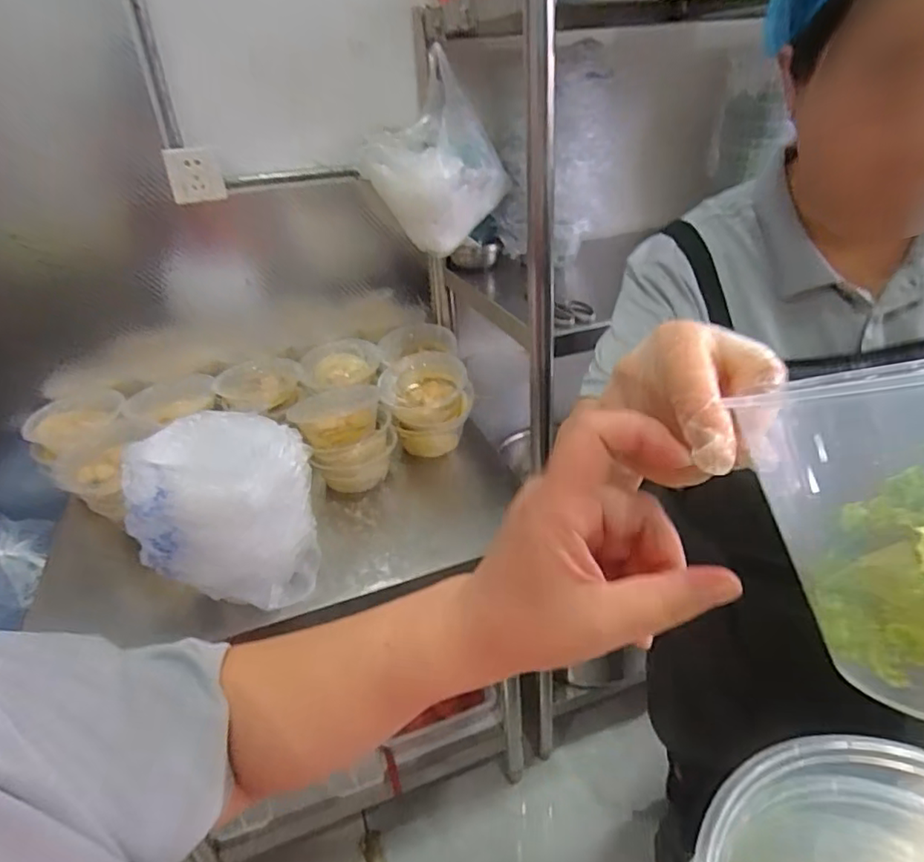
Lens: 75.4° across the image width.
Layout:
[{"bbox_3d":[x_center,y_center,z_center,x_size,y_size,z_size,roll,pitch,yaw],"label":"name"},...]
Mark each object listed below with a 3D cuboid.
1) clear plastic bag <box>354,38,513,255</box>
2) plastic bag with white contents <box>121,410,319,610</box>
[{"bbox_3d":[-0.043,-0.479,1.079,0.192,0.267,0.169,9,34,23],"label":"clear plastic bag"},{"bbox_3d":[-0.313,0.111,0.835,0.195,0.248,0.181,-1,31,8],"label":"plastic bag with white contents"}]

